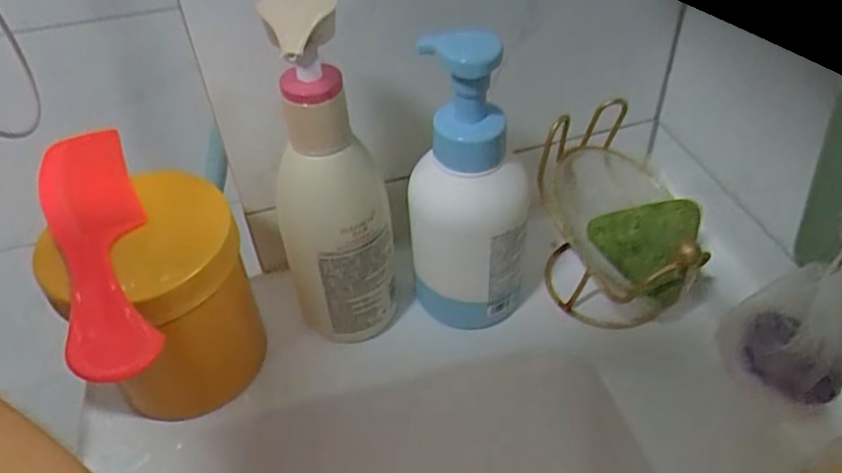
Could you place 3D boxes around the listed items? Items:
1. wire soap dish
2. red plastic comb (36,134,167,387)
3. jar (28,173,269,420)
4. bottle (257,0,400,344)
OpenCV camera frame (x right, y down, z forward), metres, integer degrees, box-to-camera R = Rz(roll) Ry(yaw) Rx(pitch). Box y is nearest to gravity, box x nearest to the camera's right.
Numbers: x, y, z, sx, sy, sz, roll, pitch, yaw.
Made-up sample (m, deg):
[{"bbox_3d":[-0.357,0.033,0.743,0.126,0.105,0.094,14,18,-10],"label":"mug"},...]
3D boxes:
[{"bbox_3d":[0.142,-0.004,0.464,0.087,0.115,0.130,-14,44,-11],"label":"wire soap dish"},{"bbox_3d":[-0.186,-0.002,0.365,0.051,0.016,0.207,-22,46,-19],"label":"red plastic comb"},{"bbox_3d":[-0.152,0.046,0.410,0.099,0.140,0.096,20,48,23],"label":"jar"},{"bbox_3d":[-0.058,-0.034,0.400,0.076,0.240,0.073,-16,45,-14],"label":"bottle"}]

